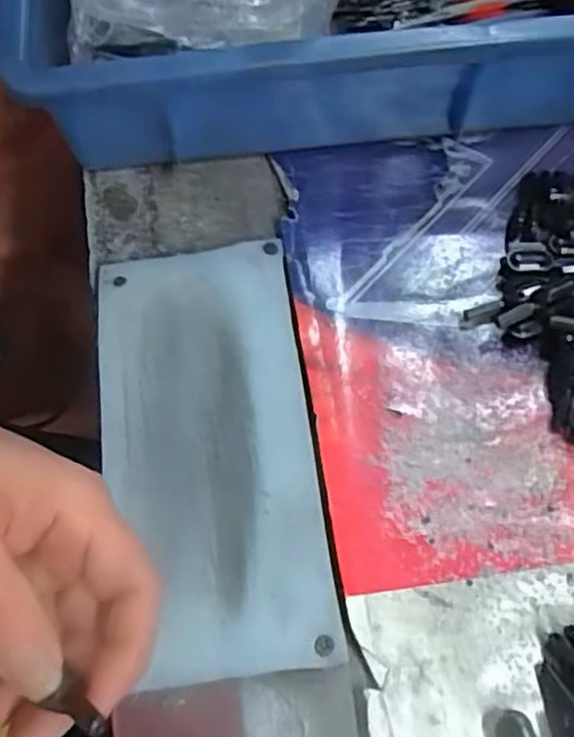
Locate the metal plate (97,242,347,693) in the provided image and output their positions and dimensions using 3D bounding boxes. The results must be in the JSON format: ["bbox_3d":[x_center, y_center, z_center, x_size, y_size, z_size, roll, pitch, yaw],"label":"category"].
[{"bbox_3d":[-0.036,0.034,0.318,0.091,0.005,0.196,-8,67,-3],"label":"metal plate"}]

